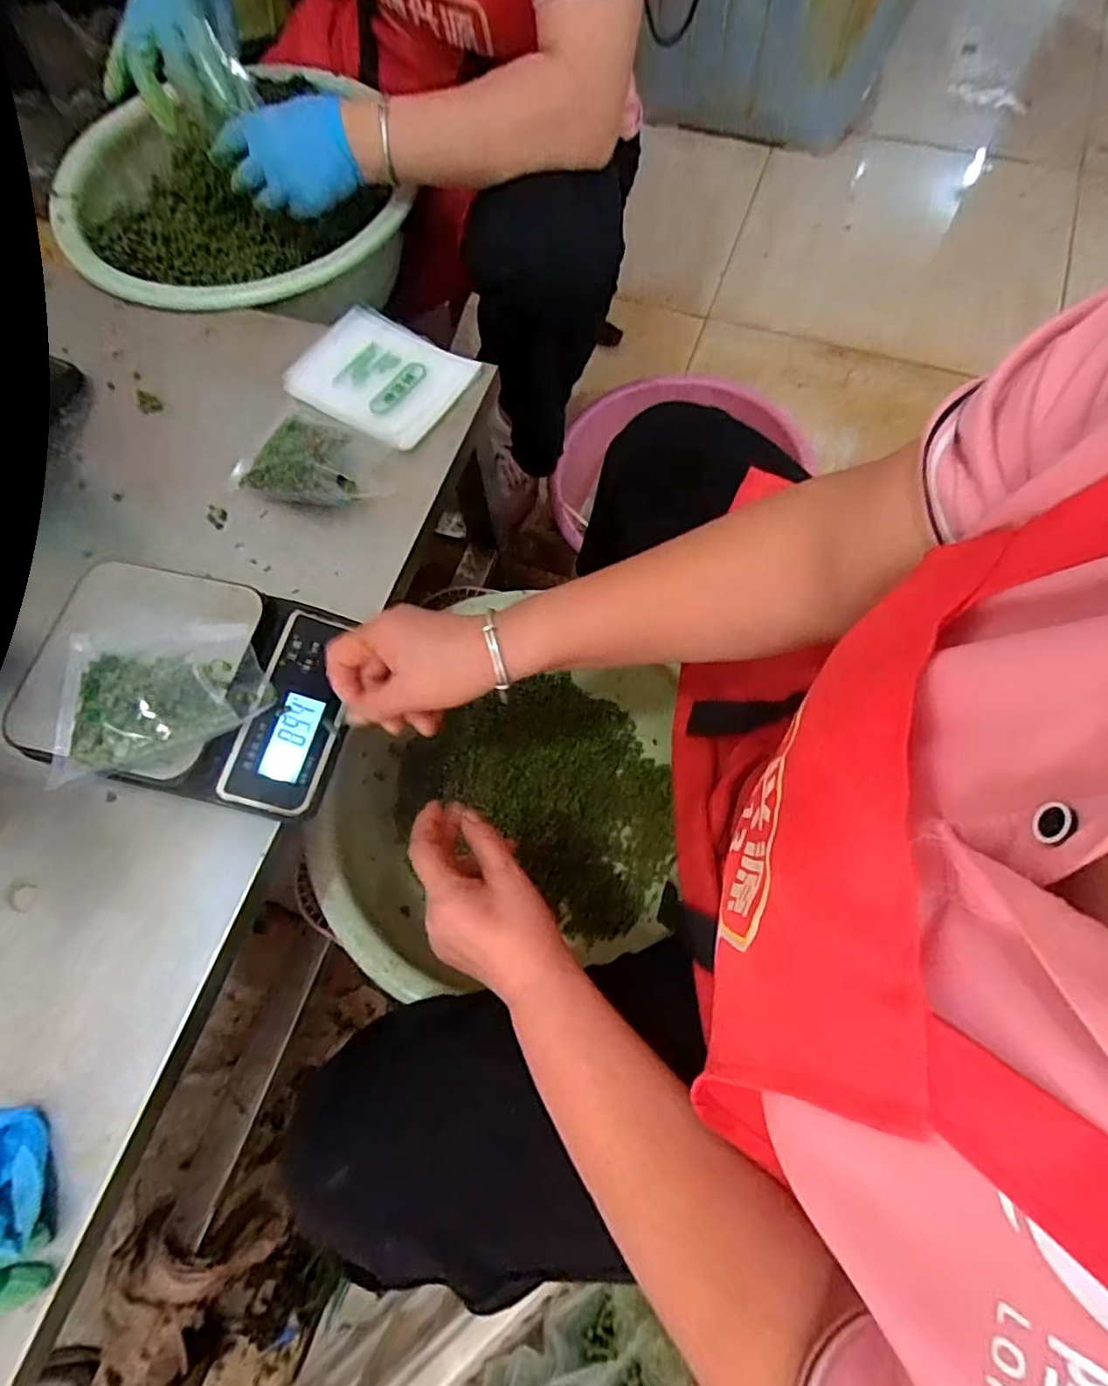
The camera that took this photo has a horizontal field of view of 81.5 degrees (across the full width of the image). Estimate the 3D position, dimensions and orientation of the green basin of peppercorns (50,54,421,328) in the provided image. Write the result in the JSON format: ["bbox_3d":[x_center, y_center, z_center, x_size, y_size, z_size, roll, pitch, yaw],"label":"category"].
[{"bbox_3d":[-0.343,-0.509,0.717,0.316,0.110,0.330,-1,69,2],"label":"green basin of peppercorns"}]

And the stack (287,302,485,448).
[{"bbox_3d":[-0.154,-0.284,0.574,0.161,0.017,0.111,32,74,13],"label":"stack"}]

